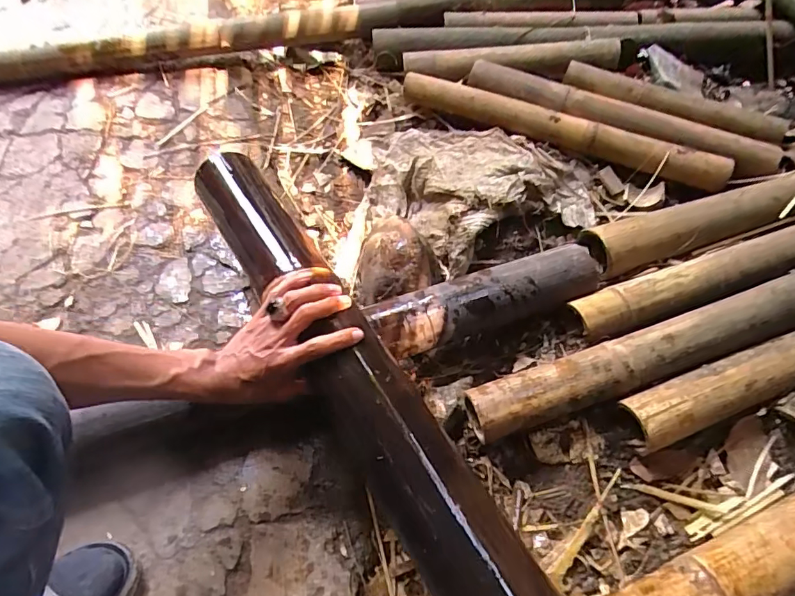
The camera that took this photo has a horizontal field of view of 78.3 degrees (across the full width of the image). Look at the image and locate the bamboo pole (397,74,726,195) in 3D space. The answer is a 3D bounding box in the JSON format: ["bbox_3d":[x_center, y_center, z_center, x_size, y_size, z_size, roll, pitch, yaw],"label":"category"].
[{"bbox_3d":[0.277,-0.307,0.865,0.582,0.047,0.055,23,60,15],"label":"bamboo pole"}]

